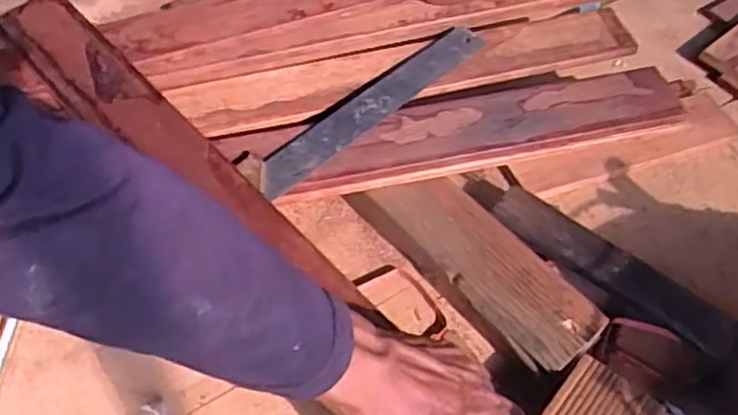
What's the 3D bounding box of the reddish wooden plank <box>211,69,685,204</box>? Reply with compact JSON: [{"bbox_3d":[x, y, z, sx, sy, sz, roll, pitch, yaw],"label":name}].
[{"bbox_3d":[0.081,-0.077,0.611,0.405,0.024,0.082,-9,53,-12],"label":"reddish wooden plank"}]

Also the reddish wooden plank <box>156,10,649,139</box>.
[{"bbox_3d":[0.044,-0.134,0.680,0.460,0.016,0.080,-13,51,-10],"label":"reddish wooden plank"}]

